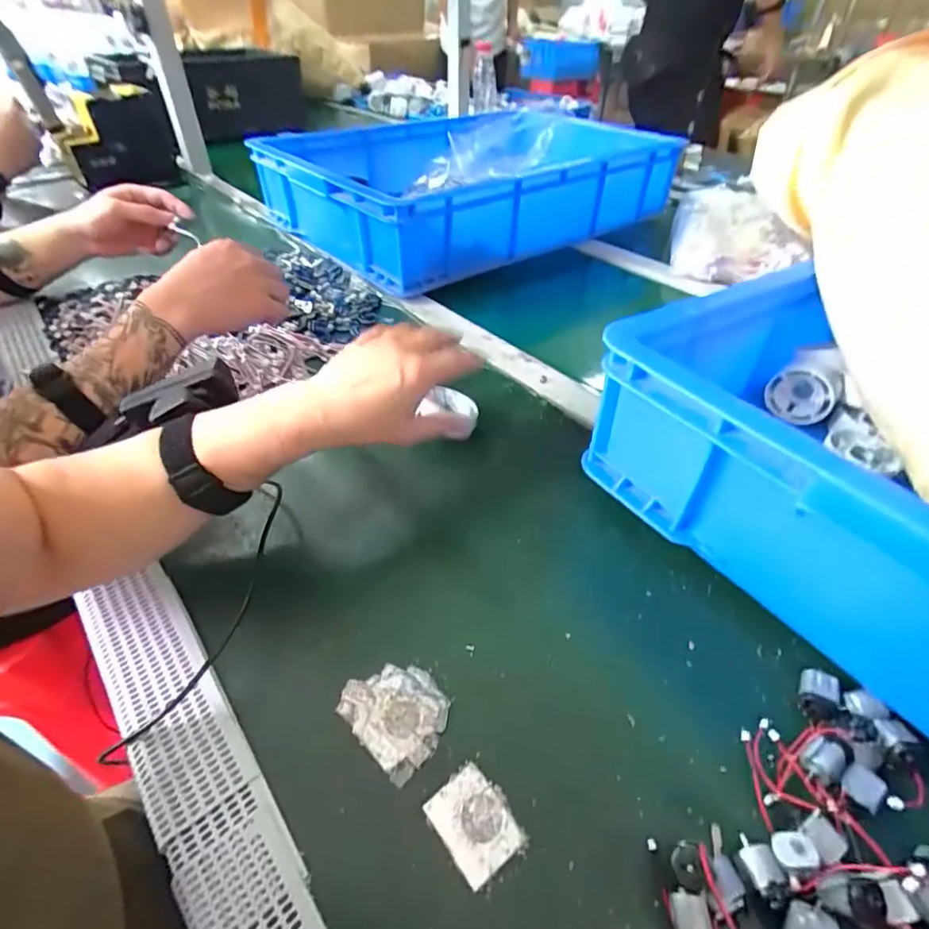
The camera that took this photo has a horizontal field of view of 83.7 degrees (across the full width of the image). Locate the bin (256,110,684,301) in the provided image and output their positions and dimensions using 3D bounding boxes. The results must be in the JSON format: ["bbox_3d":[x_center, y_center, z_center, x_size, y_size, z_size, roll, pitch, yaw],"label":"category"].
[{"bbox_3d":[0.022,-0.475,0.858,0.615,0.111,0.435,-24,48,-25],"label":"bin"}]

